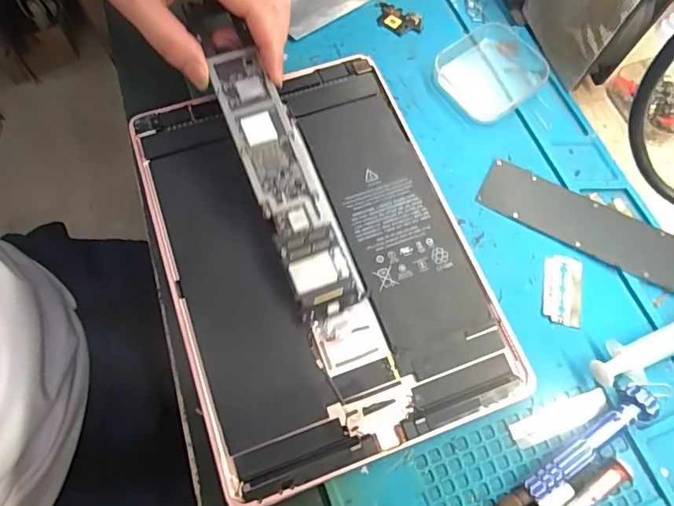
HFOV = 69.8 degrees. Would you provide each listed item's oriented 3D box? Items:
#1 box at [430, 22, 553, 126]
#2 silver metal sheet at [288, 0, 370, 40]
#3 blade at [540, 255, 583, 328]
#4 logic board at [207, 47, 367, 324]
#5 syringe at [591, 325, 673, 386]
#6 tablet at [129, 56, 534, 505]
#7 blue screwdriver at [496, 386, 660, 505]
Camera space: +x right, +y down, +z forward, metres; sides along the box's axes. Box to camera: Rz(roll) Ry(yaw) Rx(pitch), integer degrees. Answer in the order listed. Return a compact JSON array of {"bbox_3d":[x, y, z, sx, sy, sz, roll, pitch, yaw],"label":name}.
[{"bbox_3d":[0.110,-0.129,0.341,0.075,0.015,0.062,-34,72,-12],"label":"box"},{"bbox_3d":[-0.011,-0.198,0.376,0.080,0.005,0.048,-35,72,-12],"label":"silver metal sheet"},{"bbox_3d":[0.135,0.022,0.288,0.023,0.004,0.043,11,69,5],"label":"blade"},{"bbox_3d":[-0.033,-0.044,0.289,0.034,0.007,0.173,-22,81,-8],"label":"logic board"},{"bbox_3d":[0.177,0.053,0.269,0.079,0.016,0.024,-23,70,-8],"label":"syringe"},{"bbox_3d":[-0.013,-0.003,0.292,0.176,0.012,0.248,-19,70,-7],"label":"tablet"},{"bbox_3d":[0.115,0.108,0.246,0.117,0.018,0.015,-32,72,-12],"label":"blue screwdriver"}]

